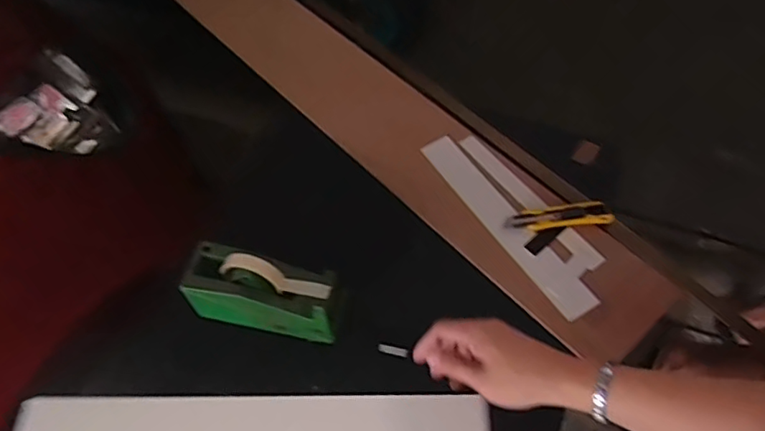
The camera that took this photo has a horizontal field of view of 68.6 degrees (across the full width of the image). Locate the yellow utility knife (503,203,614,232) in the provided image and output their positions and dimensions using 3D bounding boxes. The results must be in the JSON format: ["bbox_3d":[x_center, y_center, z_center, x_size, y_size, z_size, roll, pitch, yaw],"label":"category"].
[{"bbox_3d":[0.261,0.003,0.837,0.151,0.020,0.036,-6,56,0],"label":"yellow utility knife"}]

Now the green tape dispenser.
[{"bbox_3d":[-0.155,0.097,0.739,0.203,0.093,0.078,9,57,10],"label":"green tape dispenser"}]

